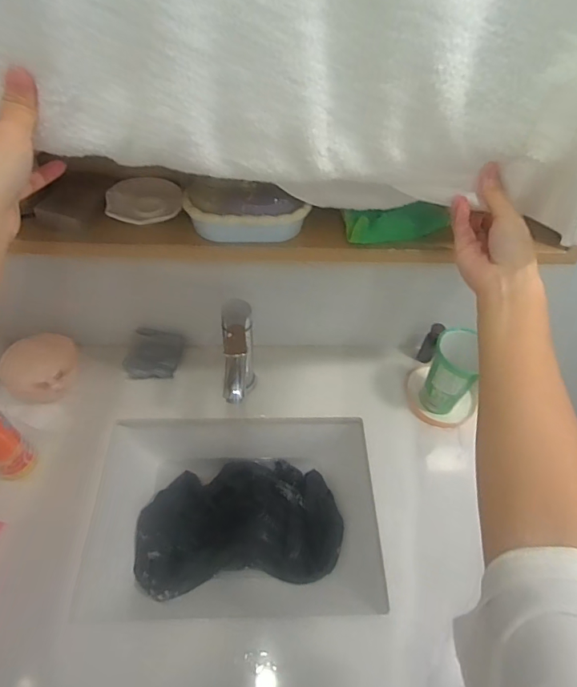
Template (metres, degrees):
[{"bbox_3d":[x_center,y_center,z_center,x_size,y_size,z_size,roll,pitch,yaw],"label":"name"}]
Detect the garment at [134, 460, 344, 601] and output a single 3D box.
[{"bbox_3d":[-0.079,0.289,0.726,0.313,0.059,0.203,-4,52,-8],"label":"garment"}]

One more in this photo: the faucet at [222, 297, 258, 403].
[{"bbox_3d":[-0.074,0.042,0.652,0.047,0.187,0.113,-1,52,-5],"label":"faucet"}]

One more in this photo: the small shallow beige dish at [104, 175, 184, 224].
[{"bbox_3d":[-0.163,-0.163,0.508,0.082,0.013,0.070,14,52,6],"label":"small shallow beige dish"}]

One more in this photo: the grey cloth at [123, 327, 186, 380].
[{"bbox_3d":[-0.226,0.021,0.757,0.093,0.045,0.077,1,52,-3],"label":"grey cloth"}]

